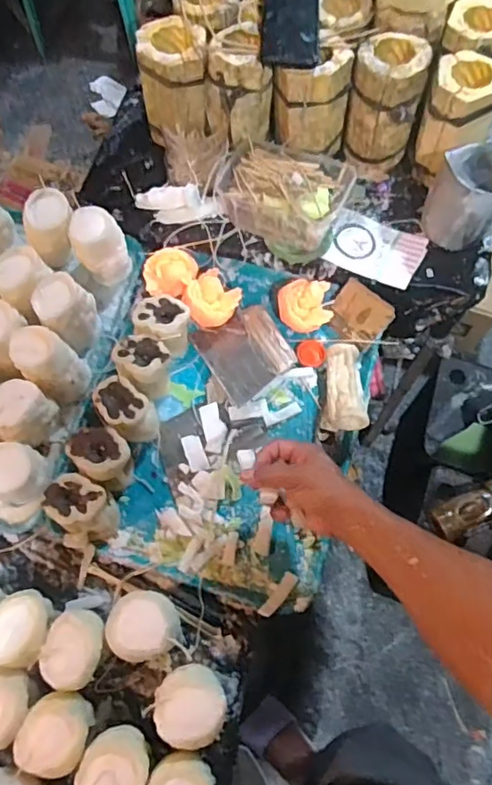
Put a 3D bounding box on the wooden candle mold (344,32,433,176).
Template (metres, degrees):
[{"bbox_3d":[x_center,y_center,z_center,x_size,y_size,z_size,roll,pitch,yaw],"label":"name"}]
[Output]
[{"bbox_3d":[0.191,-0.400,0.783,0.096,0.150,0.096,17,70,7],"label":"wooden candle mold"}]

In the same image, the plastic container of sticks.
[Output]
[{"bbox_3d":[0.052,-0.274,0.770,0.169,0.079,0.128,32,72,12],"label":"plastic container of sticks"}]

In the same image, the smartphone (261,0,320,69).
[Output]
[{"bbox_3d":[0.059,-0.486,0.735,0.074,0.014,0.149,1,69,1],"label":"smartphone"}]

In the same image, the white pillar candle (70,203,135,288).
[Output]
[{"bbox_3d":[-0.198,-0.201,0.773,0.063,0.090,0.066,0,69,0],"label":"white pillar candle"}]

